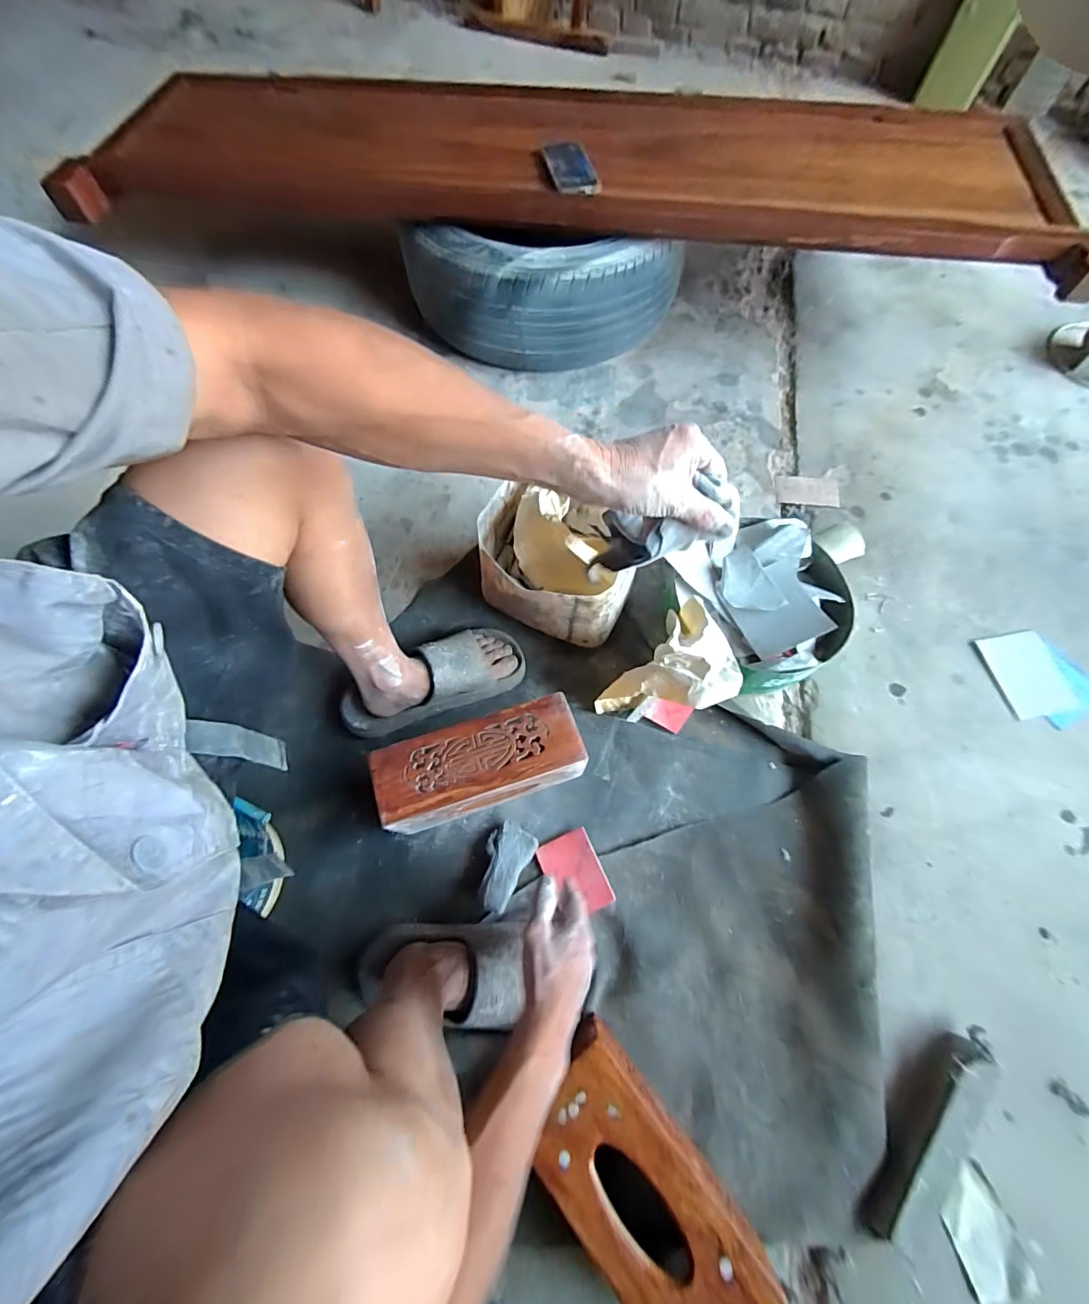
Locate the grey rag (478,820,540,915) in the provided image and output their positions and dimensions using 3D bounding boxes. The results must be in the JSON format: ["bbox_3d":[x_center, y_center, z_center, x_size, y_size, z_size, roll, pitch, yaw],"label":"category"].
[{"bbox_3d":[-0.058,0.283,0.664,0.063,0.038,0.102,28,70,11],"label":"grey rag"}]

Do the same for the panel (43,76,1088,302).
[{"bbox_3d":[0.067,-0.934,0.945,1.734,0.058,0.531,5,67,2],"label":"panel"}]

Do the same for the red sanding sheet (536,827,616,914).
[{"bbox_3d":[0.041,0.296,0.665,0.073,0.012,0.100,-23,69,-10],"label":"red sanding sheet"}]

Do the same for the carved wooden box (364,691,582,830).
[{"bbox_3d":[-0.082,0.154,0.673,0.256,0.114,0.098,-16,68,-9],"label":"carved wooden box"}]

